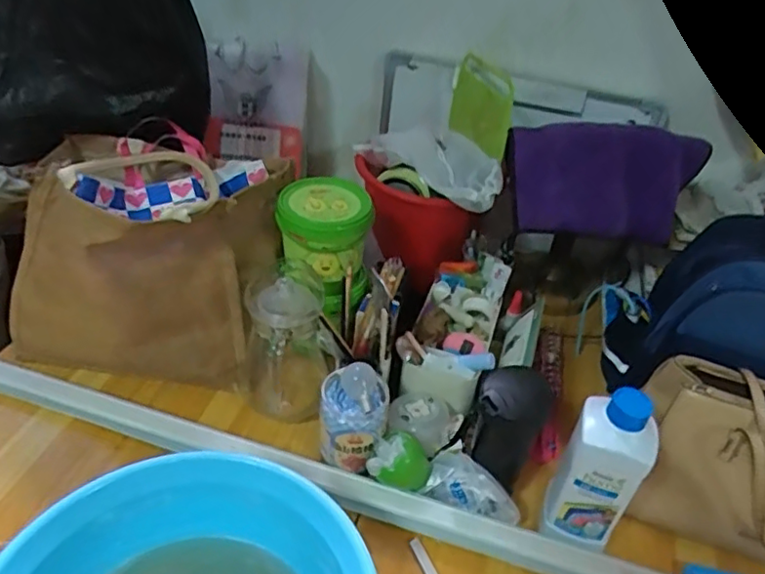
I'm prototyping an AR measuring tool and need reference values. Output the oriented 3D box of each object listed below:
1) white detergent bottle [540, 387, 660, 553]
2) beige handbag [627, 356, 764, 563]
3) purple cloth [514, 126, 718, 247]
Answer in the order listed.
[{"bbox_3d":[0.244,0.203,0.692,0.089,0.196,0.076,16,40,12],"label":"white detergent bottle"},{"bbox_3d":[0.452,0.223,0.730,0.288,0.194,0.116,19,40,15],"label":"beige handbag"},{"bbox_3d":[0.328,-0.155,0.914,0.272,0.163,0.034,4,15,4],"label":"purple cloth"}]

